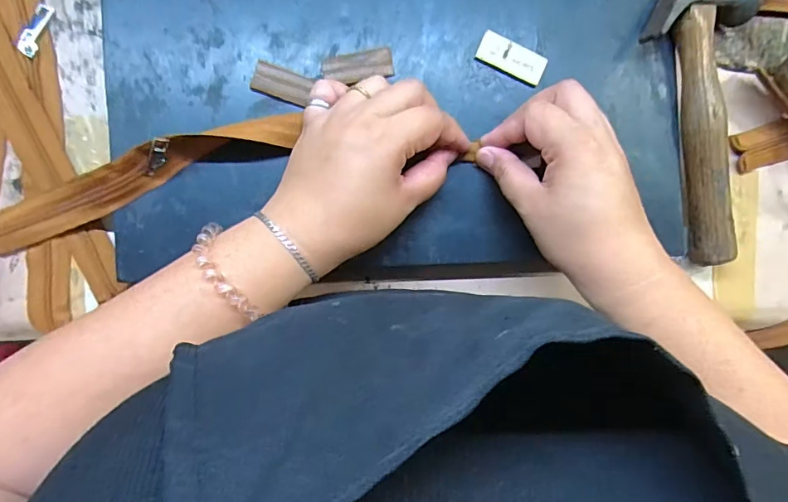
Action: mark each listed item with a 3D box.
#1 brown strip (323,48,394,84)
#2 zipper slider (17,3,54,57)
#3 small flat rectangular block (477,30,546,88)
[{"bbox_3d":[-0.025,-0.130,0.328,0.049,0.009,0.020,-12,92,-3],"label":"brown strip"},{"bbox_3d":[-0.260,-0.161,0.339,0.011,0.004,0.040,21,83,-5],"label":"zipper slider"},{"bbox_3d":[0.084,-0.138,0.334,0.048,0.005,0.022,24,90,-3],"label":"small flat rectangular block"}]

